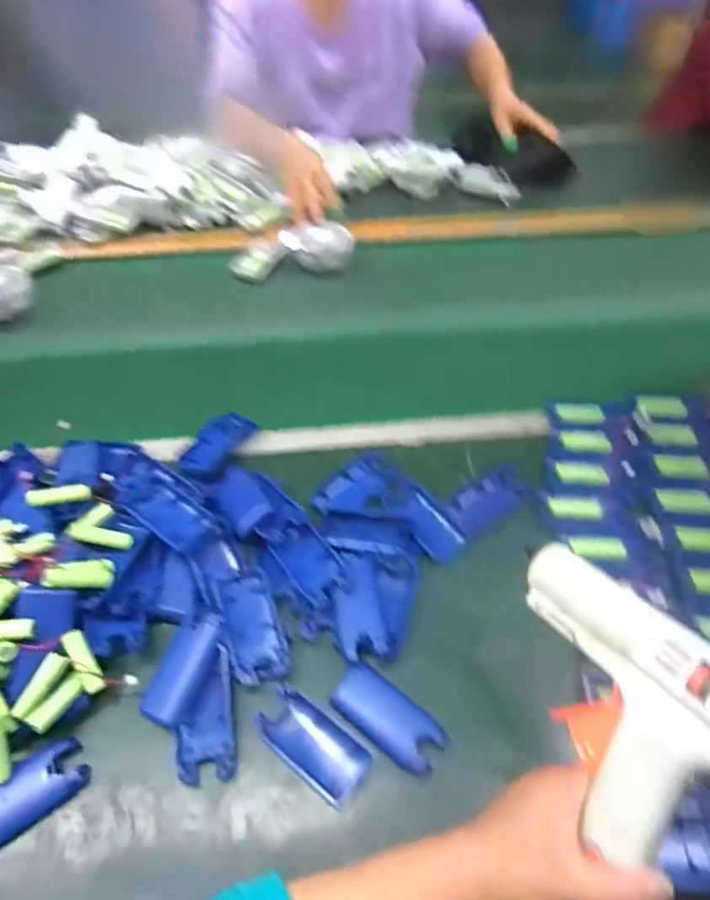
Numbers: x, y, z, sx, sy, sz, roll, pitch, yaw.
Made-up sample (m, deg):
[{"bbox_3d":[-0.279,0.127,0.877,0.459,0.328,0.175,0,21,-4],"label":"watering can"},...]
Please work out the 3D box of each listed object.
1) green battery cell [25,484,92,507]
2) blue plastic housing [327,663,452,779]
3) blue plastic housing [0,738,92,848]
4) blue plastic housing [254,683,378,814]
[{"bbox_3d":[-0.281,0.043,0.536,0.054,0.010,0.016,-7,48,-28],"label":"green battery cell"},{"bbox_3d":[0.027,0.216,0.452,0.092,0.022,0.040,31,57,24],"label":"blue plastic housing"},{"bbox_3d":[-0.251,0.259,0.420,0.093,0.017,0.042,-29,56,-21],"label":"blue plastic housing"},{"bbox_3d":[-0.034,0.233,0.446,0.091,0.021,0.045,30,57,23],"label":"blue plastic housing"}]

